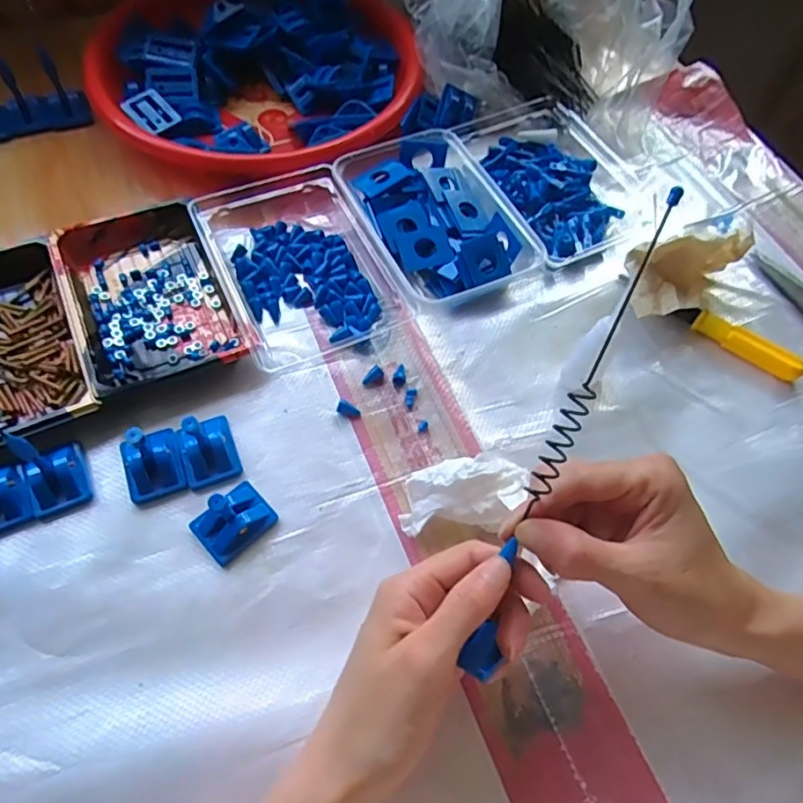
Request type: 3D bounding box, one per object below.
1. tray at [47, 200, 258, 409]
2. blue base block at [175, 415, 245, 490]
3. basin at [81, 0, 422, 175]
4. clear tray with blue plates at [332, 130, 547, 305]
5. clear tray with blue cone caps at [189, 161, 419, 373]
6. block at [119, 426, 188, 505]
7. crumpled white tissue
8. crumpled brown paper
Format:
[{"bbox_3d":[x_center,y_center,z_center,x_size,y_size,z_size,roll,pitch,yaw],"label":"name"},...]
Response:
[{"bbox_3d":[-0.185,-0.080,0.422,0.102,0.025,0.167,-24,65,-15],"label":"tray"},{"bbox_3d":[-0.124,0.025,0.360,0.033,0.044,0.040,-19,64,-13],"label":"blue base block"},{"bbox_3d":[-0.133,-0.323,0.538,0.285,0.062,0.276,1,61,-2],"label":"basin"},{"bbox_3d":[0.024,-0.146,0.461,0.112,0.035,0.153,-22,64,-14],"label":"clear tray with blue plates"},{"bbox_3d":[-0.082,-0.116,0.444,0.119,0.030,0.176,-23,65,-15],"label":"clear tray with blue cone caps"},{"bbox_3d":[-0.156,0.033,0.352,0.035,0.043,0.038,-18,63,-12],"label":"block"},{"bbox_3d":[0.040,0.057,0.352,0.081,0.036,0.044,-9,62,-7],"label":"crumpled white tissue"},{"bbox_3d":[0.203,-0.098,0.431,0.096,0.056,0.058,-37,69,-20],"label":"crumpled brown paper"}]

